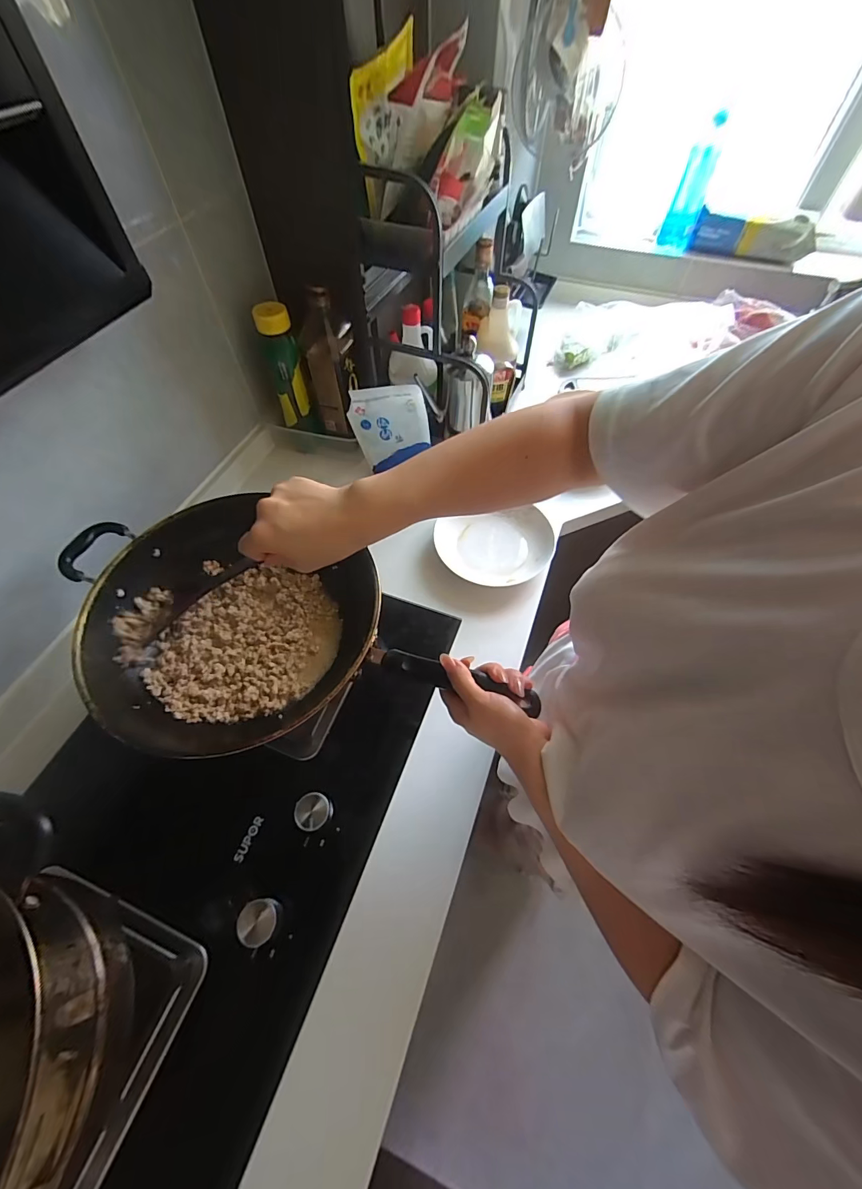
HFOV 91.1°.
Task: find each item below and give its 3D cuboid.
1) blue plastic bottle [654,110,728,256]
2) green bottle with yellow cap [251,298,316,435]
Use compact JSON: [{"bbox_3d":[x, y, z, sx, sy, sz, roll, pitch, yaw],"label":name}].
[{"bbox_3d":[0.586,-0.911,0.949,0.071,0.223,0.066,21,60,14],"label":"blue plastic bottle"},{"bbox_3d":[-0.244,-0.375,0.724,0.052,0.193,0.065,-14,58,-7],"label":"green bottle with yellow cap"}]

